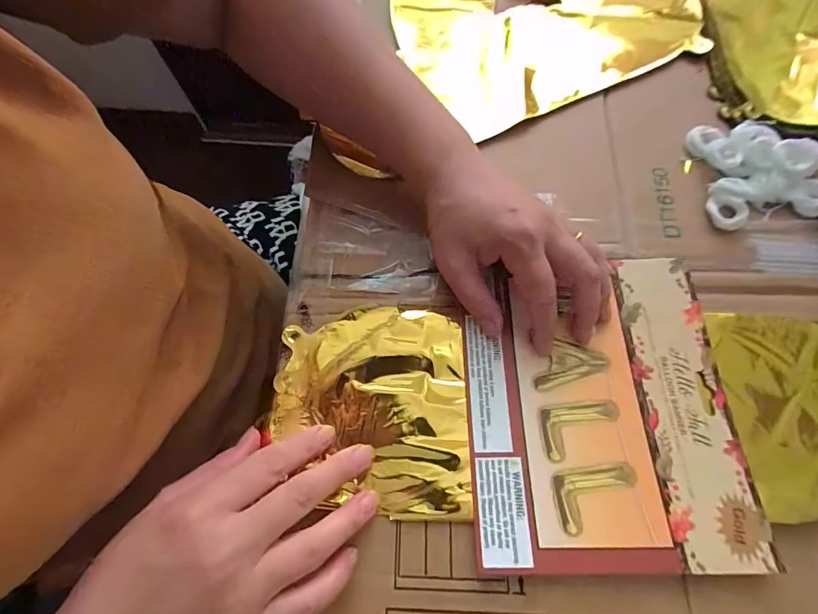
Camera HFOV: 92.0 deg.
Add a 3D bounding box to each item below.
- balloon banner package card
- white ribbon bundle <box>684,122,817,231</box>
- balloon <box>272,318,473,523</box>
[{"bbox_3d":[0.120,0.059,0.253,0.161,0.008,0.187,-1,69,1],"label":"balloon banner package card"},{"bbox_3d":[0.277,-0.107,0.309,0.090,0.022,0.087,-1,69,0],"label":"white ribbon bundle"},{"bbox_3d":[-0.025,0.067,0.258,0.123,0.009,0.122,1,69,1],"label":"balloon"}]

